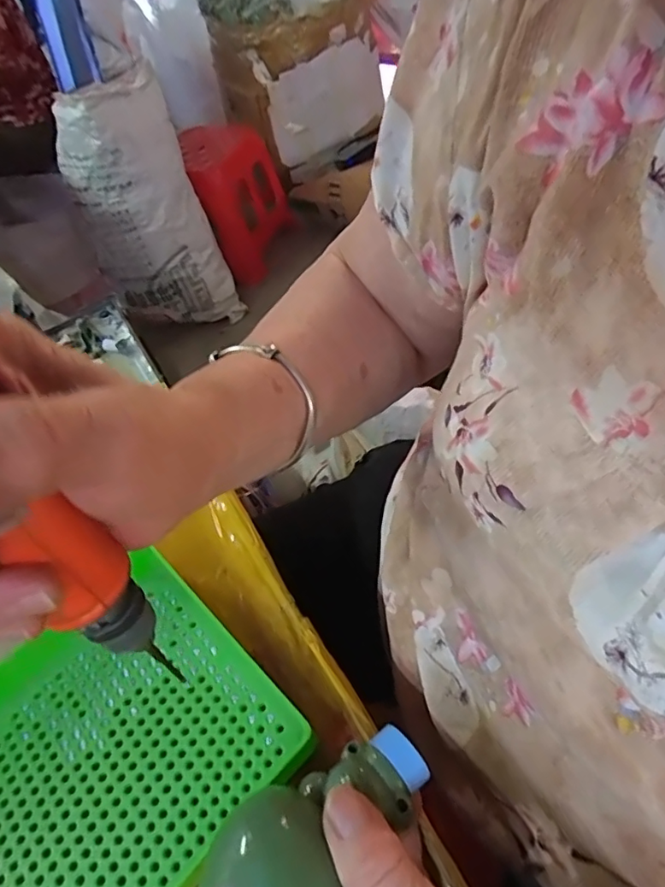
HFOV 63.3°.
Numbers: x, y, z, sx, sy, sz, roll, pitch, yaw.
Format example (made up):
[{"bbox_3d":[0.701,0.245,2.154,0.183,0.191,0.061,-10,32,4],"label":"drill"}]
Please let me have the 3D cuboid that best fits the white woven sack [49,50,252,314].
[{"bbox_3d":[-0.456,-0.571,1.365,0.307,0.607,0.161,-31,53,-13],"label":"white woven sack"}]

